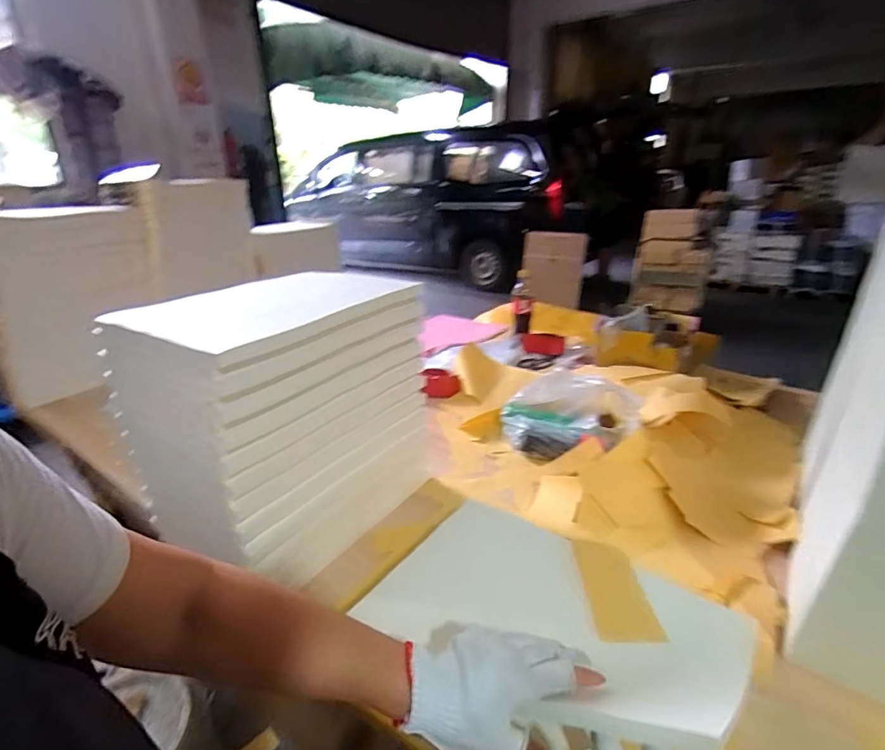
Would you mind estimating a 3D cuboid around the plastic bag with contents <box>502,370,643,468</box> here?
[{"bbox_3d":[0.249,0.080,0.959,0.260,0.159,0.161,8,25,21],"label":"plastic bag with contents"}]

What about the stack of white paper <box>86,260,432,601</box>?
[{"bbox_3d":[-0.240,0.061,0.759,0.264,0.348,0.375,13,27,29],"label":"stack of white paper"}]

